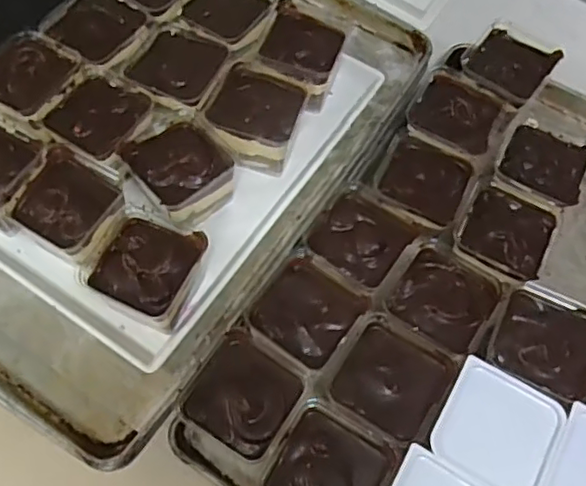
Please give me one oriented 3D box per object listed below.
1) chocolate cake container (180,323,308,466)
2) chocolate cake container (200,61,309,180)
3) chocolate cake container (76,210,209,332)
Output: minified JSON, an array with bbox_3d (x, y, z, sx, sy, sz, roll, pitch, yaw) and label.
[{"bbox_3d":[-0.042,0.136,0.542,0.085,0.047,0.088,31,67,13],"label":"chocolate cake container"},{"bbox_3d":[-0.039,-0.124,0.649,0.090,0.074,0.094,22,66,9],"label":"chocolate cake container"},{"bbox_3d":[-0.132,0.027,0.574,0.092,0.071,0.098,25,66,11],"label":"chocolate cake container"}]

